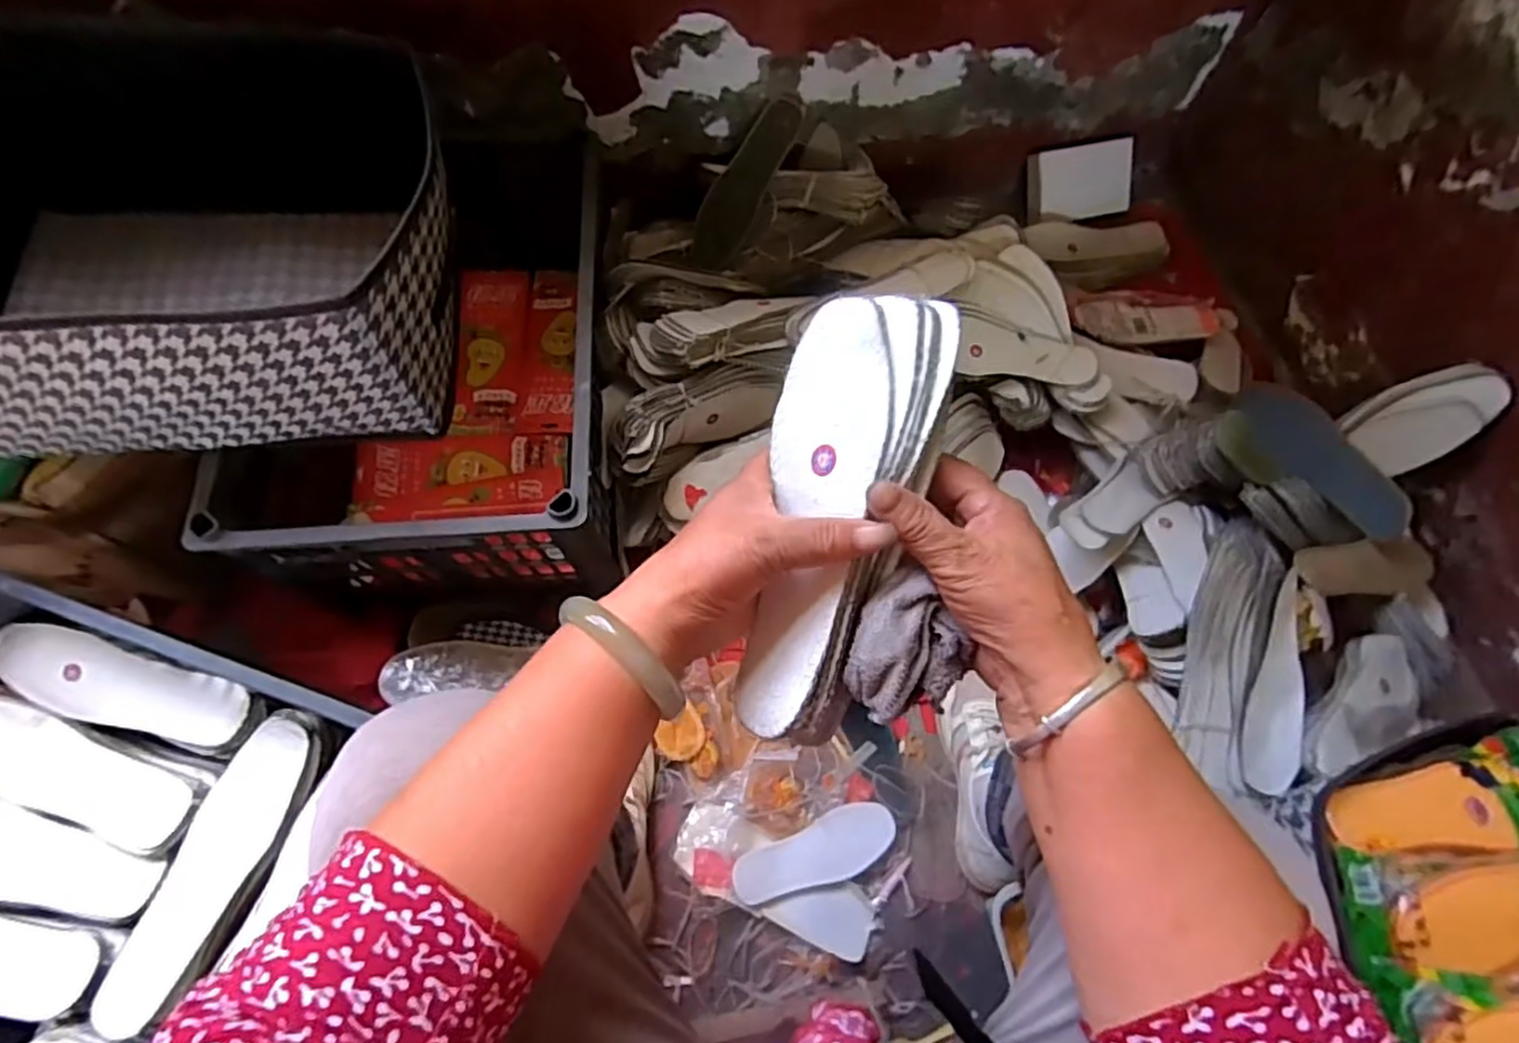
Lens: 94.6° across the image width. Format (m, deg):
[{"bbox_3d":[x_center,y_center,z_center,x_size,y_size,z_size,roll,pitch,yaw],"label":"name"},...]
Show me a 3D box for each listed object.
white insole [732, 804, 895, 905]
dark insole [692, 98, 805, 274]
[{"bbox_3d":[0.060,0.350,0.731,0.175,0.010,0.063,-19,73,-17],"label":"white insole"},{"bbox_3d":[-0.019,-0.426,0.887,0.063,0.023,0.221,29,104,-1],"label":"dark insole"}]

